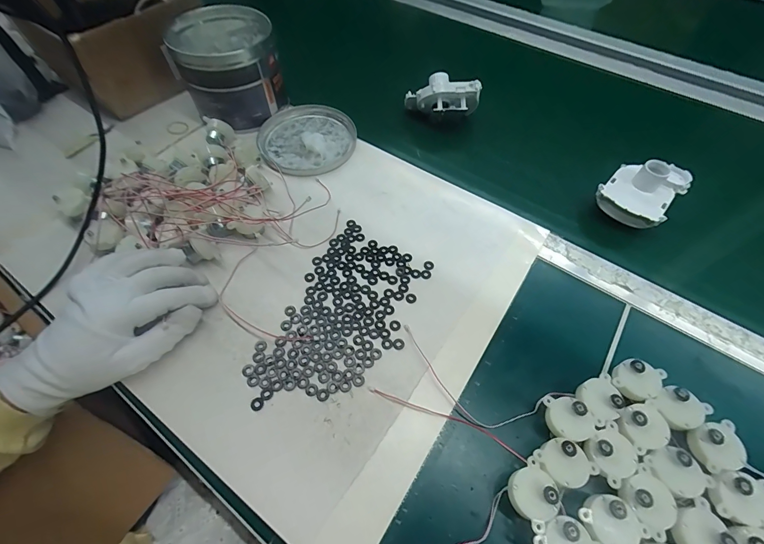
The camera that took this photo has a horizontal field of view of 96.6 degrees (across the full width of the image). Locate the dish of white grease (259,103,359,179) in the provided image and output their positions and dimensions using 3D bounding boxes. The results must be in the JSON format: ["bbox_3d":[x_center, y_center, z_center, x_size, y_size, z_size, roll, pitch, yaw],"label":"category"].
[{"bbox_3d":[-0.101,-0.184,0.468,0.127,0.014,0.133,0,58,0],"label":"dish of white grease"}]

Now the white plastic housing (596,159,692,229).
[{"bbox_3d":[0.304,-0.097,0.393,0.096,0.043,0.069,-36,65,-20],"label":"white plastic housing"}]

